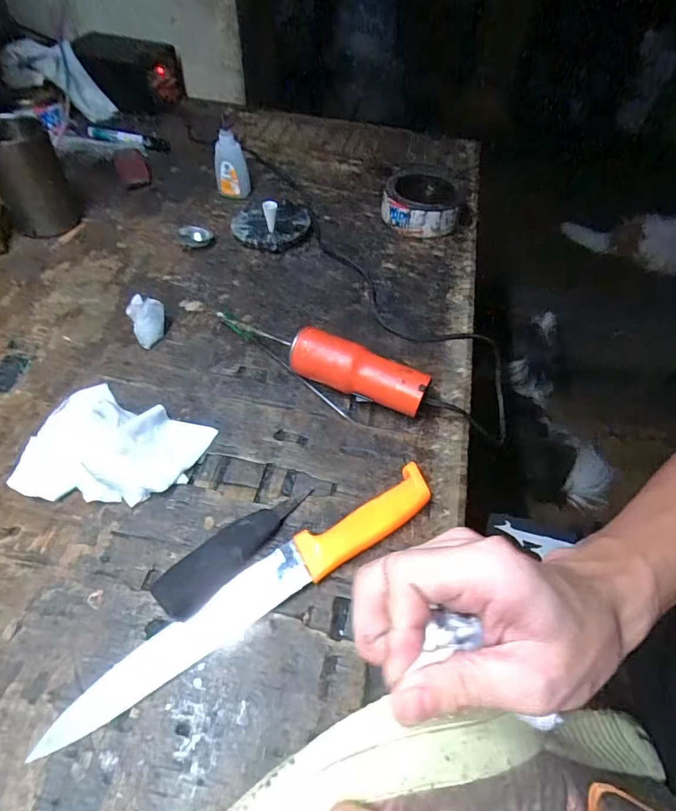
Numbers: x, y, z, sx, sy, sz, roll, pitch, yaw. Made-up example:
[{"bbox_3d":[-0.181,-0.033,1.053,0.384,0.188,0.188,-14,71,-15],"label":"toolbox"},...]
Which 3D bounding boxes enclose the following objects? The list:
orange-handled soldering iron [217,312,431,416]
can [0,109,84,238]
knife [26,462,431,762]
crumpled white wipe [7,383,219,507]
[{"bbox_3d":[-0.022,-0.044,0.437,0.213,0.047,0.033,22,53,13],"label":"orange-handled soldering iron"},{"bbox_3d":[-0.360,-0.269,0.546,0.076,0.105,0.076,-26,58,-23],"label":"can"},{"bbox_3d":[-0.051,0.123,0.321,0.284,0.019,0.035,-26,58,-23],"label":"knife"},{"bbox_3d":[-0.184,0.032,0.379,0.133,0.025,0.099,13,52,7],"label":"crumpled white wipe"}]

